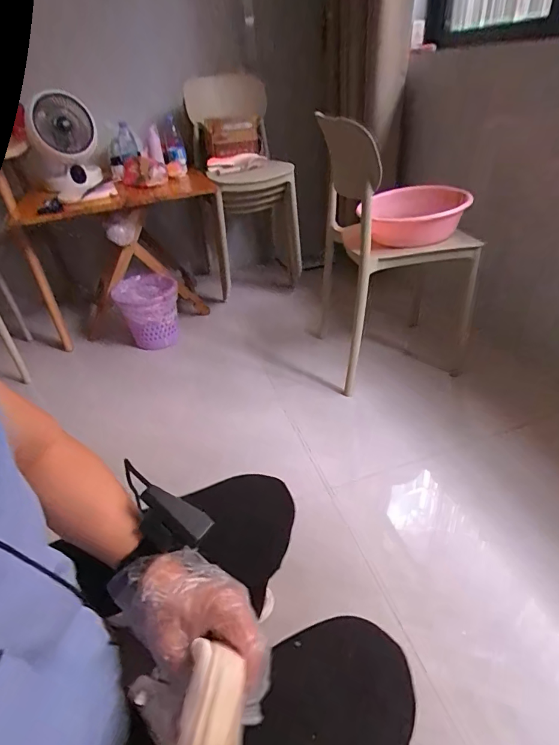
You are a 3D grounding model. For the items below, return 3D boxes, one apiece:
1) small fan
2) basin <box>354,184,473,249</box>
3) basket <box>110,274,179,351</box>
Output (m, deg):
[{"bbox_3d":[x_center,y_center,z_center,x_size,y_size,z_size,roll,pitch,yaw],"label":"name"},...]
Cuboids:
[{"bbox_3d":[-0.713,-0.760,1.428,0.202,0.303,0.114,-17,37,-15],"label":"small fan"},{"bbox_3d":[0.370,-0.443,1.177,0.270,0.116,0.268,7,38,17],"label":"basin"},{"bbox_3d":[-0.476,-0.222,1.551,0.187,0.206,0.202,-8,36,-3],"label":"basket"}]

